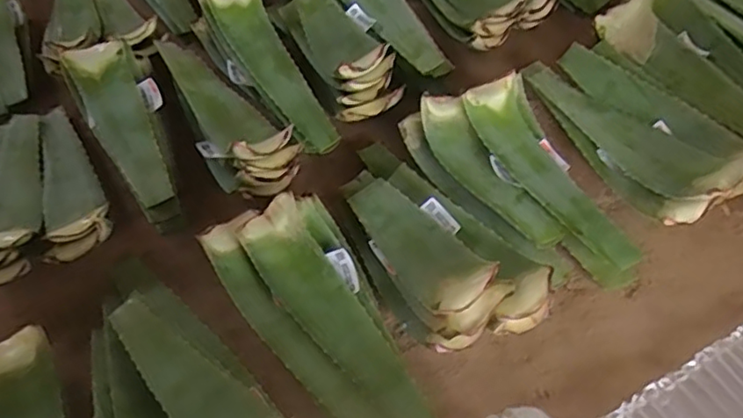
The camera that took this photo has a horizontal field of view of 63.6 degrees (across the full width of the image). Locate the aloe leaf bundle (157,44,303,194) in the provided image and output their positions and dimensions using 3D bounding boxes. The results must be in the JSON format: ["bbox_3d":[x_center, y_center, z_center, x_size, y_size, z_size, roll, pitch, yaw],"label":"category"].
[{"bbox_3d":[-0.310,-0.208,1.075,0.123,0.117,0.506,-33,58,-19],"label":"aloe leaf bundle"}]

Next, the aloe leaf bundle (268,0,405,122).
[{"bbox_3d":[-0.091,-0.351,1.181,0.130,0.111,0.429,-23,55,-10],"label":"aloe leaf bundle"}]

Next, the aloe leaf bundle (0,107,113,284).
[{"bbox_3d":[-0.592,-0.048,1.034,0.224,0.088,0.387,-24,55,-14],"label":"aloe leaf bundle"}]

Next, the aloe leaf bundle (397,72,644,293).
[{"bbox_3d":[0.235,-0.034,0.982,0.235,0.093,0.400,-21,54,-9],"label":"aloe leaf bundle"}]

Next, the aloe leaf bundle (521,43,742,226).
[{"bbox_3d":[0.464,-0.156,1.053,0.208,0.115,0.408,-23,54,-10],"label":"aloe leaf bundle"}]

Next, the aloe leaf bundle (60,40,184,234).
[{"bbox_3d":[-0.415,-0.152,1.059,0.142,0.124,0.392,-31,57,-18],"label":"aloe leaf bundle"}]

